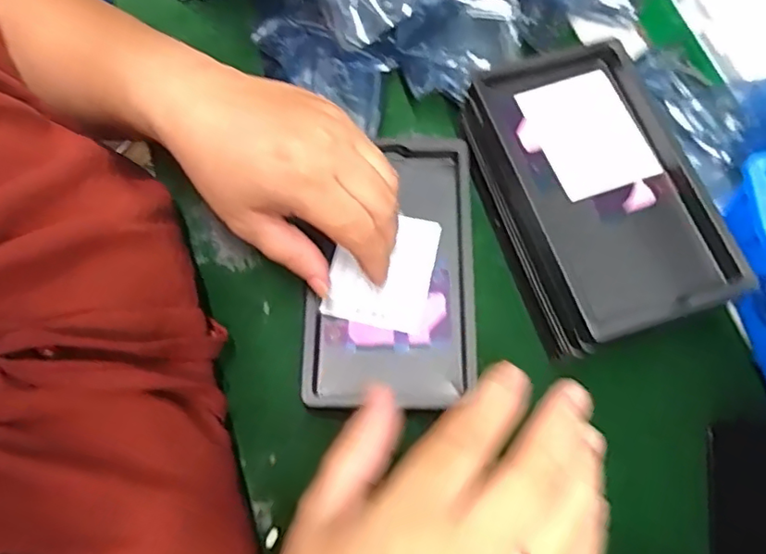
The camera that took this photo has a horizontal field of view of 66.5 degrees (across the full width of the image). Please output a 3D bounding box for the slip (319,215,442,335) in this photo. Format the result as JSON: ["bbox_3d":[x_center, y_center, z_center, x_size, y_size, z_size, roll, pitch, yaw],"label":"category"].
[{"bbox_3d":[-0.001,-0.004,0.338,0.057,0.004,0.068,12,71,4],"label":"slip"}]

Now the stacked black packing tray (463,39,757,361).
[{"bbox_3d":[0.111,-0.043,0.324,0.107,0.059,0.164,-13,72,-3],"label":"stacked black packing tray"}]

